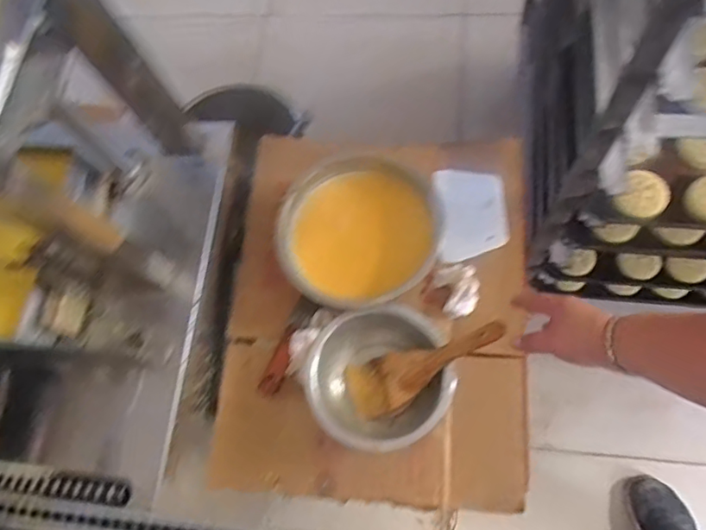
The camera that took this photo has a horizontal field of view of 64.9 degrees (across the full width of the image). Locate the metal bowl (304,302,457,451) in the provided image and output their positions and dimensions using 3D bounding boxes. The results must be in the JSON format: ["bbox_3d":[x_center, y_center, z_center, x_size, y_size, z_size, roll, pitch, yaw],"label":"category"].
[{"bbox_3d":[0.034,0.148,0.734,0.186,0.068,0.176,-2,70,7],"label":"metal bowl"}]

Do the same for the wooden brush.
[{"bbox_3d":[0.093,0.128,0.723,0.215,0.022,0.072,-29,70,14],"label":"wooden brush"}]

